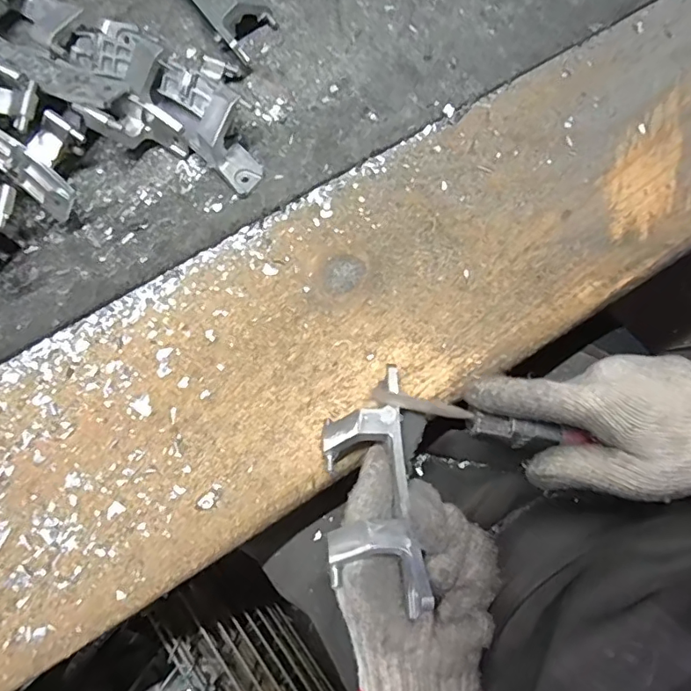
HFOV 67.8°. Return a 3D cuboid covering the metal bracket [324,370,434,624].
[{"bbox_3d":[0.015,0.086,0.317,0.054,0.041,0.143,-5,51,-3],"label":"metal bracket"}]

